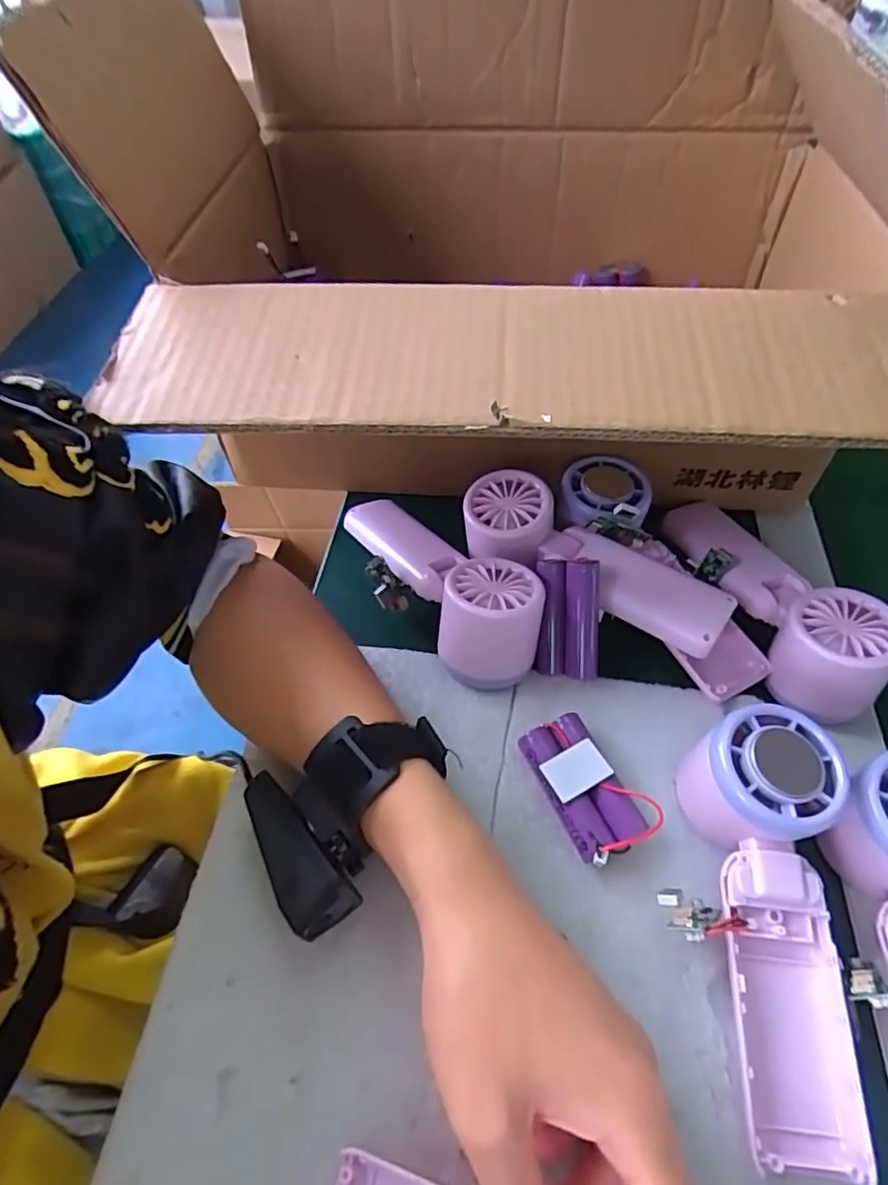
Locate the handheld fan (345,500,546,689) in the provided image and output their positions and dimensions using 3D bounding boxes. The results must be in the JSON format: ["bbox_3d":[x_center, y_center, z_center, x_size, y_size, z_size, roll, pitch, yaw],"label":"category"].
[{"bbox_3d":[0.000,-0.007,0.352,0.061,0.051,0.136,-37,61,-23],"label":"handheld fan"}]

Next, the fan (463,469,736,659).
[{"bbox_3d":[0.085,-0.014,0.357,0.160,0.048,0.052,28,59,21],"label":"fan"}]

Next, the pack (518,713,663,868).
[{"bbox_3d":[0.068,0.096,0.295,0.039,0.023,0.068,-24,56,-15],"label":"pack"}]

